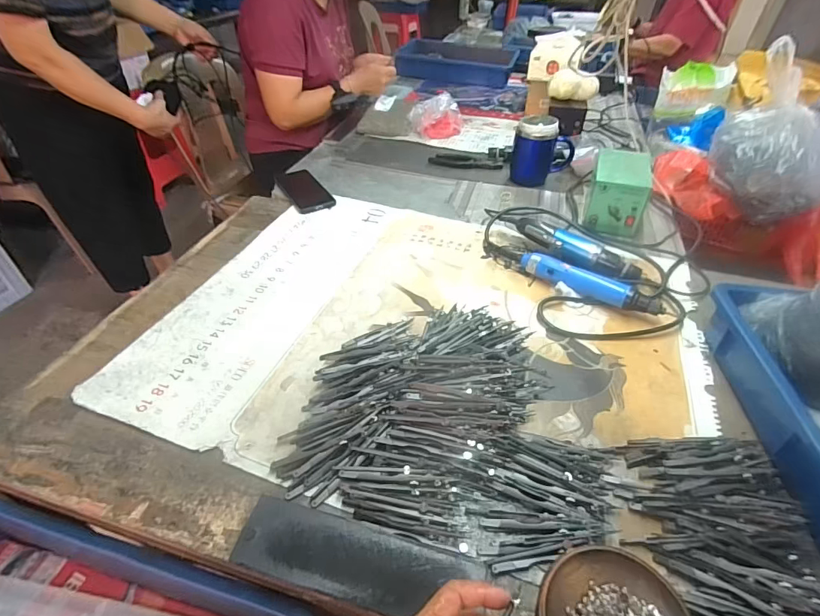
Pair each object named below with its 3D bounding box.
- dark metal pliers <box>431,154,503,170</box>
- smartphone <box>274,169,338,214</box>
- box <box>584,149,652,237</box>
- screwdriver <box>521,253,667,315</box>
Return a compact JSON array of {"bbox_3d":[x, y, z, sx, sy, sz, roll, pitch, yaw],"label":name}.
[{"bbox_3d":[0.130,-0.342,1.011,0.167,0.012,0.059,5,43,2],"label":"dark metal pliers"},{"bbox_3d":[-0.220,-0.244,0.882,0.076,0.010,0.180,-21,48,-24],"label":"smartphone"},{"bbox_3d":[0.387,-0.220,0.804,0.093,0.107,0.154,16,44,13],"label":"box"},{"bbox_3d":[0.266,-0.034,0.645,0.205,0.042,0.032,27,48,23],"label":"screwdriver"}]

